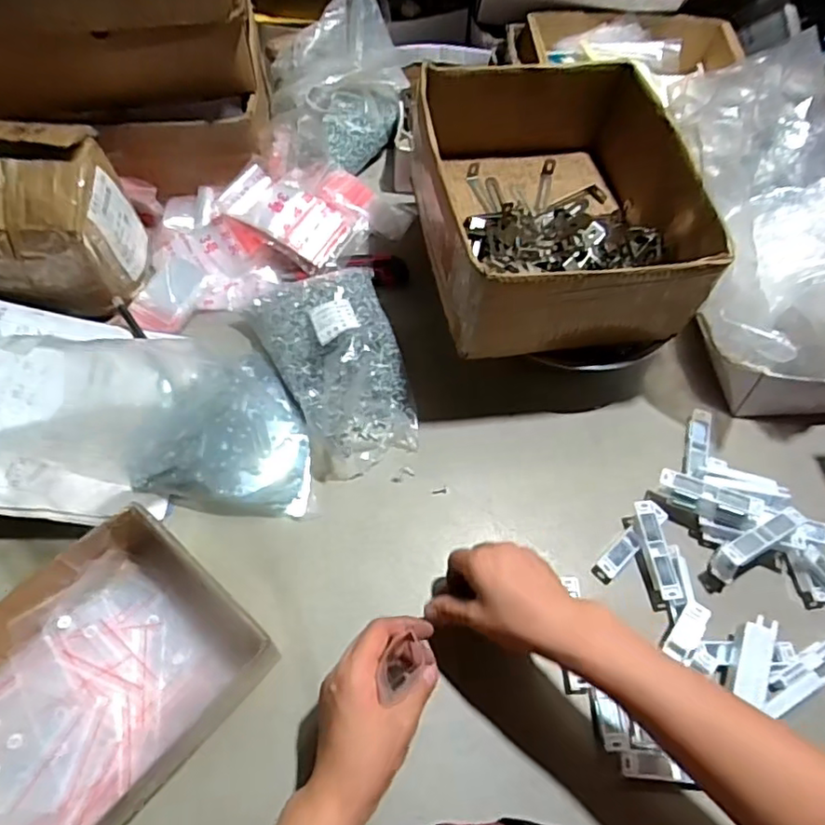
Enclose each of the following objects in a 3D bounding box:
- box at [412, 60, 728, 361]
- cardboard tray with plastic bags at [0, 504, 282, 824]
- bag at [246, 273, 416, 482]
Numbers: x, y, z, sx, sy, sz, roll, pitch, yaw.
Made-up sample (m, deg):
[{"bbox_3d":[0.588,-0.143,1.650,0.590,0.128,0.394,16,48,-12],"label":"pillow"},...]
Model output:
[{"bbox_3d":[0.145,-0.228,0.649,0.260,0.121,0.316,-5,60,-7],"label":"box"},{"bbox_3d":[-0.260,0.220,0.473,0.182,0.068,0.253,38,64,17],"label":"cardboard tray with plastic bags"},{"bbox_3d":[-0.073,-0.057,0.650,0.135,0.089,0.216,-20,63,-15],"label":"bag"}]

